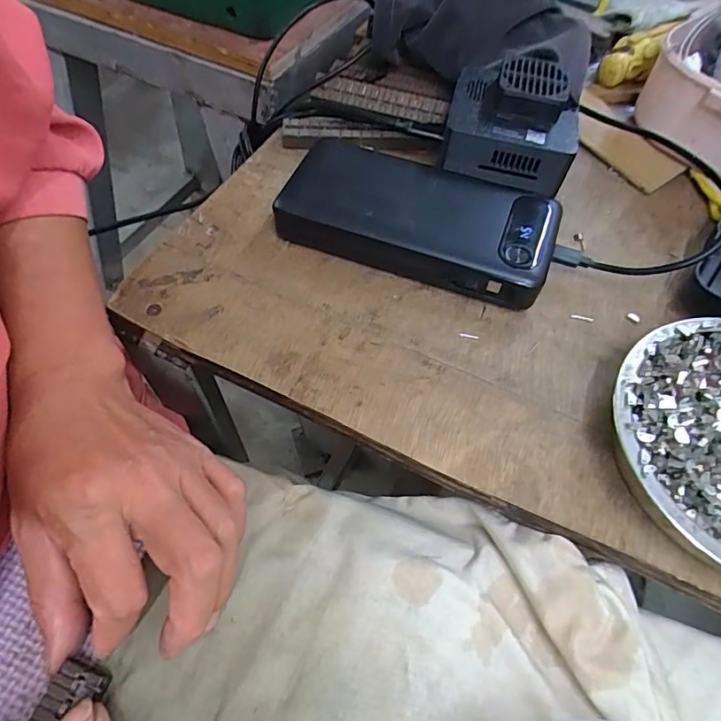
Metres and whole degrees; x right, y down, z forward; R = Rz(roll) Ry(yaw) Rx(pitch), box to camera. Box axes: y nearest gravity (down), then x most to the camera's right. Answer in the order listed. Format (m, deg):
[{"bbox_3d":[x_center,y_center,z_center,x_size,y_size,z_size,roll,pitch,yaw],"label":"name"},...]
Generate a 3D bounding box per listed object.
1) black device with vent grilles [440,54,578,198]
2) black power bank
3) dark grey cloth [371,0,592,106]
[{"bbox_3d":[0.091,-0.144,0.293,0.074,0.034,0.068,13,59,6],"label":"black device with vent grilles"},{"bbox_3d":[0.032,-0.085,0.288,0.154,0.026,0.072,20,60,9],"label":"black power bank"},{"bbox_3d":[0.078,-0.220,0.330,0.150,0.081,0.083,24,61,12],"label":"dark grey cloth"}]

